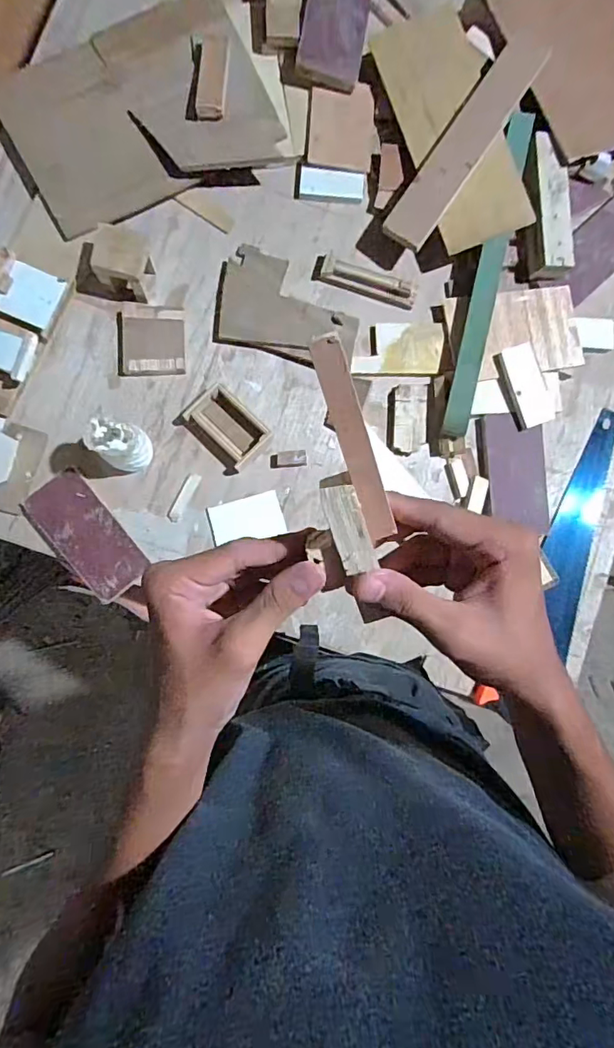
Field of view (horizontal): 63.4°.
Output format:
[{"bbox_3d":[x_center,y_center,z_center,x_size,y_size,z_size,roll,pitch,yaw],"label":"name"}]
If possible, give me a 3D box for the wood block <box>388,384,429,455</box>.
[{"bbox_3d":[0.157,-0.164,0.773,0.062,0.015,0.106,0,86,-2],"label":"wood block"}]

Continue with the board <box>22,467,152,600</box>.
[{"bbox_3d":[-0.323,0.019,0.727,0.095,0.015,0.193,-39,88,-4],"label":"board"}]

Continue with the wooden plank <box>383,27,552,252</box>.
[{"bbox_3d":[0.237,-0.573,0.737,0.070,0.014,0.363,34,89,11],"label":"wooden plank"}]

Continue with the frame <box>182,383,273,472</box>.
[{"bbox_3d":[-0.119,-0.144,0.742,0.109,0.023,0.083,43,86,2],"label":"frame"}]

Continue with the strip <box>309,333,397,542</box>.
[{"bbox_3d":[0.024,-0.039,0.246,0.015,0.004,0.106,-20,113,-1],"label":"strip"}]

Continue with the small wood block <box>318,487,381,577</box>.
[{"bbox_3d":[0.022,0.003,0.257,0.017,0.010,0.047,-19,107,-1],"label":"small wood block"}]

